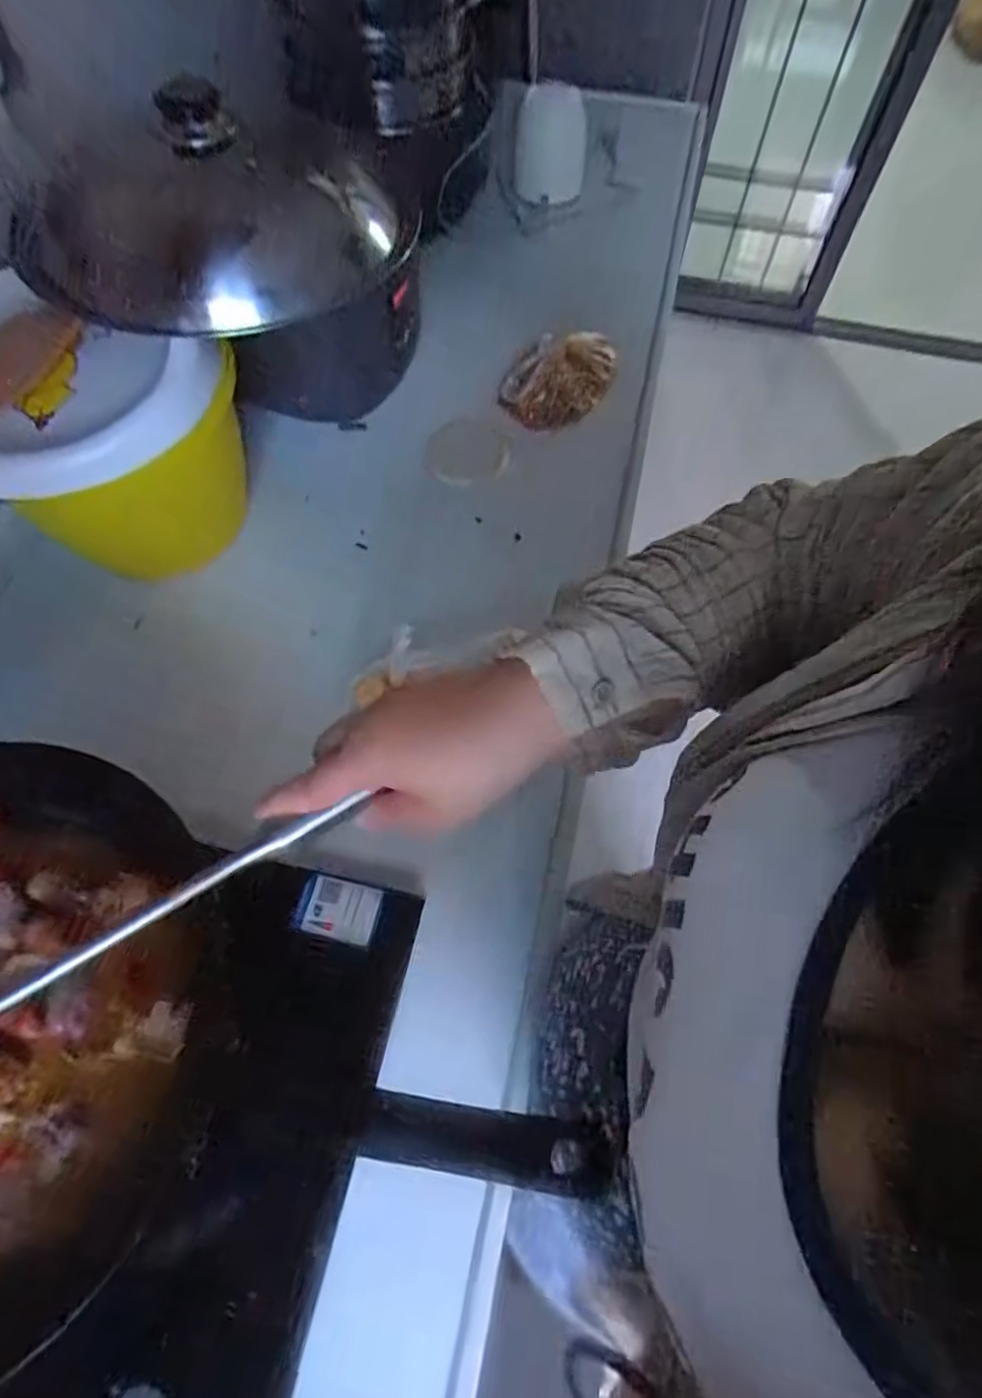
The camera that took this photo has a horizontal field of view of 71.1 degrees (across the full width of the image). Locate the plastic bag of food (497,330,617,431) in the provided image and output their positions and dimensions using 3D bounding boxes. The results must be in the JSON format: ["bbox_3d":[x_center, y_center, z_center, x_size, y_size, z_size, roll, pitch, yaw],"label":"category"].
[{"bbox_3d":[0.076,-0.360,0.787,0.136,0.098,0.045,-11,63,-7],"label":"plastic bag of food"}]

